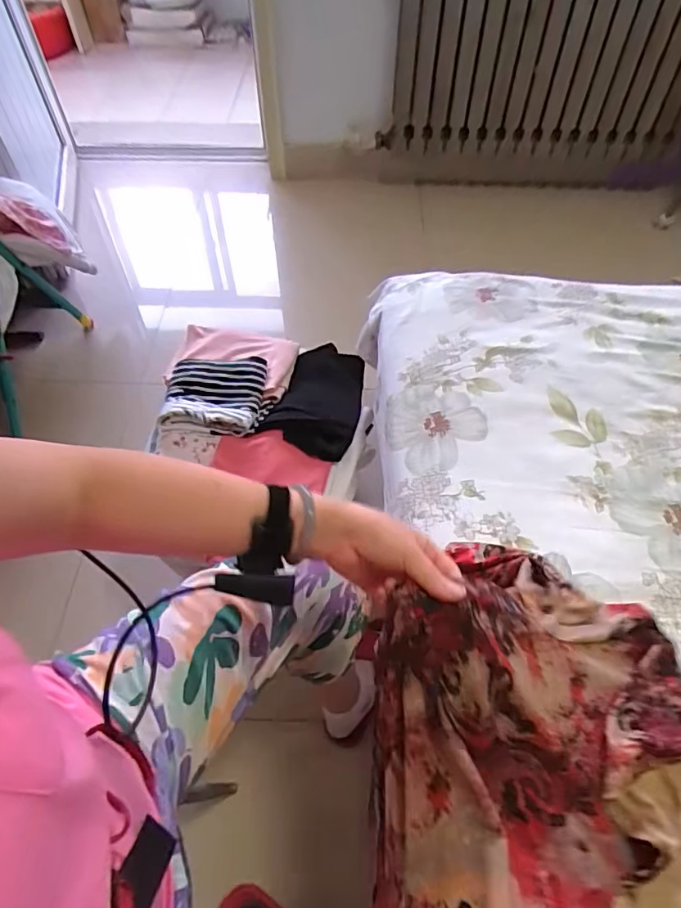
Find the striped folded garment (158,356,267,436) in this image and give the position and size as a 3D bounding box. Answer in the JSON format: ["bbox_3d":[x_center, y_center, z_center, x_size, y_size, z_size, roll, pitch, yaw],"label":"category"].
[{"bbox_3d":[-0.223,-0.107,0.932,0.166,0.035,0.161,3,55,2],"label":"striped folded garment"}]

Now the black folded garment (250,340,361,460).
[{"bbox_3d":[-0.034,-0.105,0.958,0.158,0.067,0.273,13,57,9],"label":"black folded garment"}]

